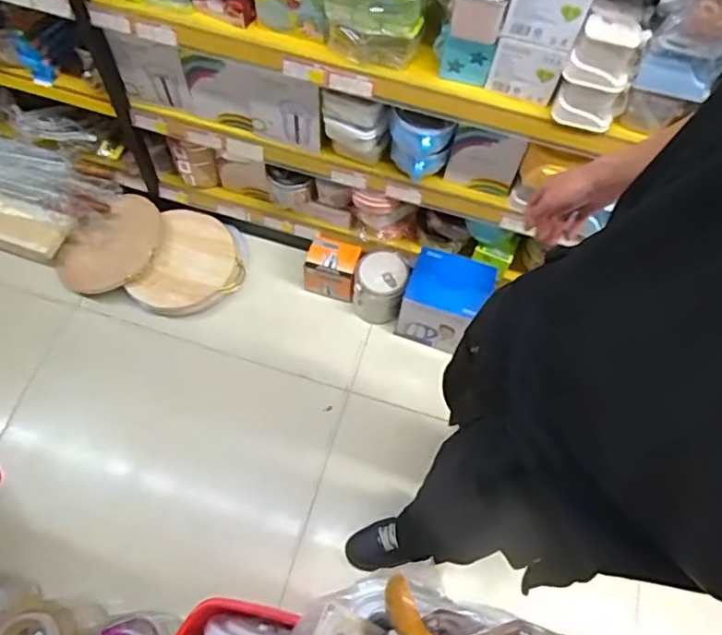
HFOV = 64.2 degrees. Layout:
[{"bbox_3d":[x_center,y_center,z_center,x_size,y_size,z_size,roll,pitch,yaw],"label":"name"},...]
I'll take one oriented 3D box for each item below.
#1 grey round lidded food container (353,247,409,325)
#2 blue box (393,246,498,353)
[{"bbox_3d":[0.050,-0.083,1.548,0.133,0.152,0.129,1,63,-3],"label":"grey round lidded food container"},{"bbox_3d":[0.216,-0.041,1.507,0.196,0.181,0.181,22,64,7],"label":"blue box"}]

